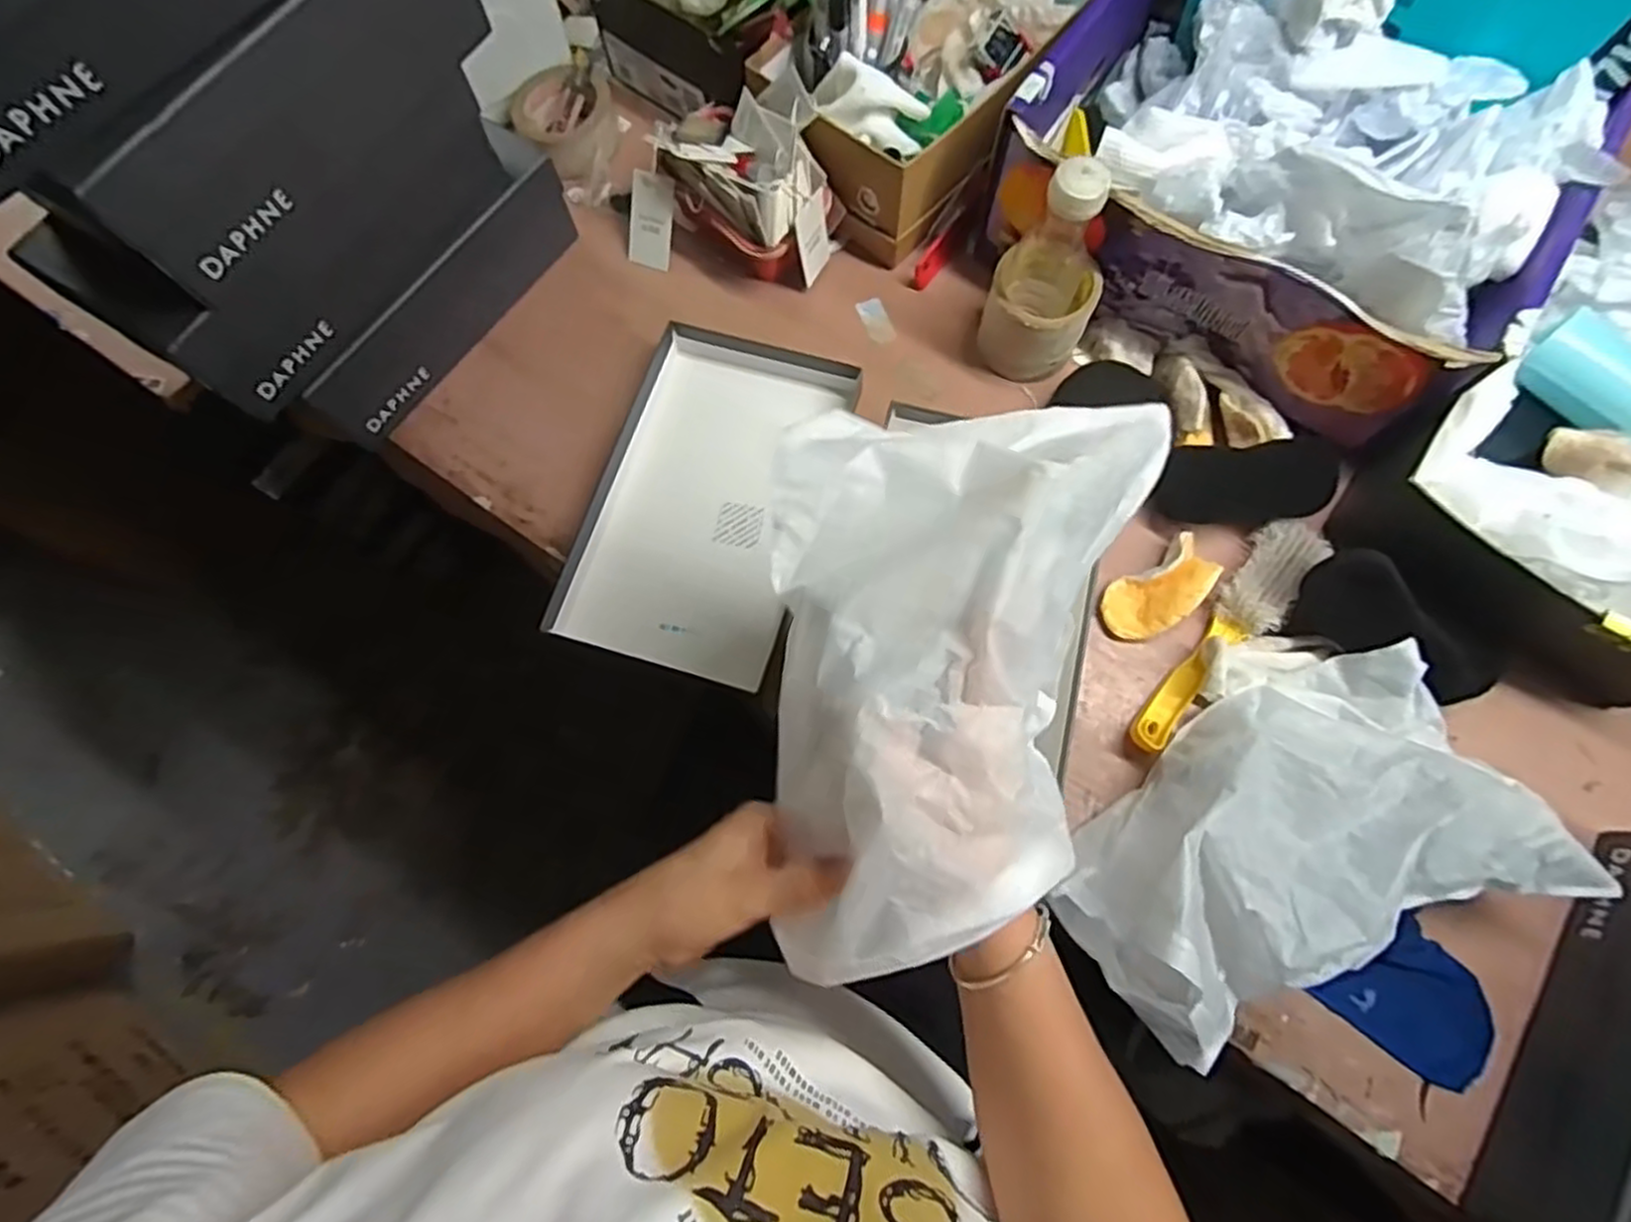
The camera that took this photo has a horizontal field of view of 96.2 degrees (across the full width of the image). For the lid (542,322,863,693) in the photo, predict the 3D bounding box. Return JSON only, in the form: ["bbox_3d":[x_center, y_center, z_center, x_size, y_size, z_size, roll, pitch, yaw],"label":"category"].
[{"bbox_3d":[-0.091,-0.098,0.634,0.177,0.041,0.299,17,75,6],"label":"lid"}]

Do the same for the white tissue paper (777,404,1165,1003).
[{"bbox_3d":[0.075,0.024,0.361,0.193,0.061,0.286,3,74,2],"label":"white tissue paper"}]

